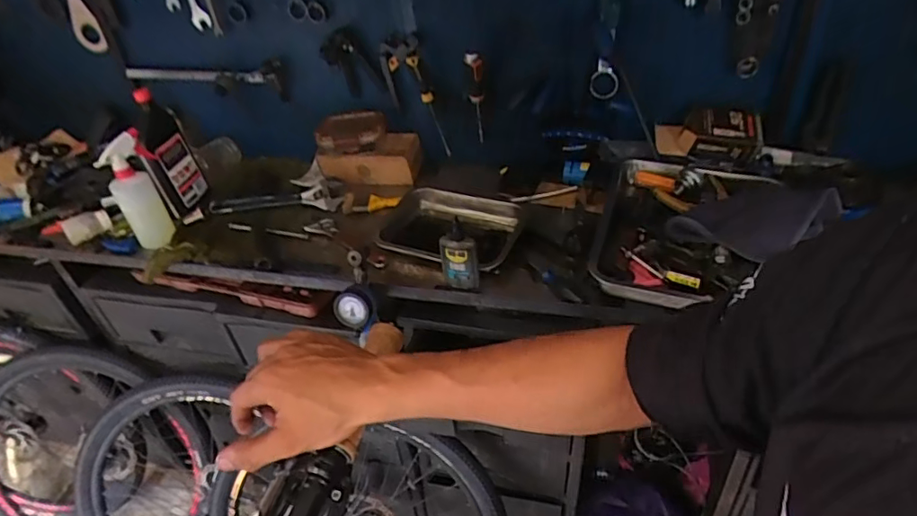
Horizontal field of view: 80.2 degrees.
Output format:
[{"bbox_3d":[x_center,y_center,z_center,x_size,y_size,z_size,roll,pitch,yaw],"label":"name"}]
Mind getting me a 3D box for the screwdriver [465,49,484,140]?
[{"bbox_3d":[0.036,-0.311,1.065,0.035,0.240,0.029,-3,66,4],"label":"screwdriver"}]

